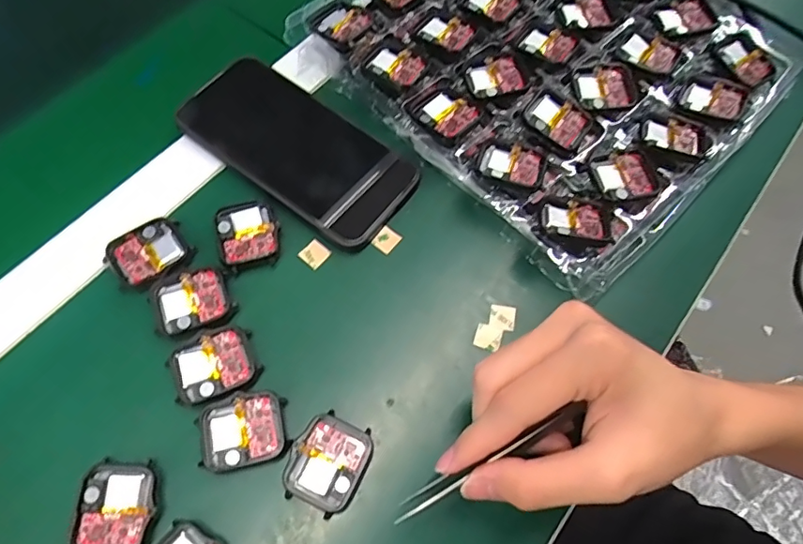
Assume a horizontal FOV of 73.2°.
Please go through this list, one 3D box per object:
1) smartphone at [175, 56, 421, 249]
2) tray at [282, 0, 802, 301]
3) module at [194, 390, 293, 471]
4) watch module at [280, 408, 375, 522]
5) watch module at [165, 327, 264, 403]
[{"bbox_3d":[-0.071,-0.084,0.367,0.160,0.015,0.077,37,69,14],"label":"smartphone"},{"bbox_3d":[0.099,-0.160,0.393,0.250,0.029,0.288,-41,73,-18],"label":"tray"},{"bbox_3d":[-0.085,0.084,0.291,0.045,0.004,0.037,-11,66,-7],"label":"module"},{"bbox_3d":[-0.039,0.101,0.289,0.039,0.009,0.046,25,67,9],"label":"watch module"},{"bbox_3d":[-0.105,0.053,0.305,0.045,0.005,0.036,-24,68,-12],"label":"watch module"}]

